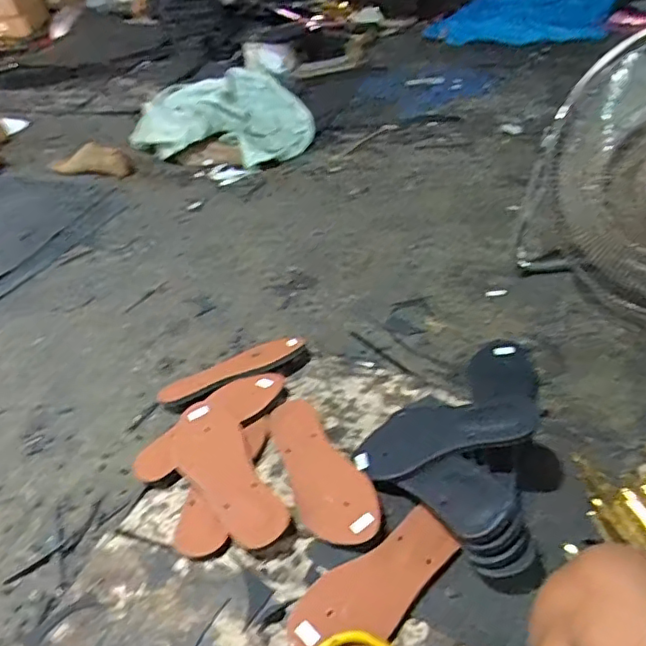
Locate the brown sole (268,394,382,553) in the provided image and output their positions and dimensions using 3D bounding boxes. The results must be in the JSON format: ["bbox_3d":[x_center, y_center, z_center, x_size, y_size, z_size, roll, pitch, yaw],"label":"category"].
[{"bbox_3d":[-0.007,0.197,0.780,0.092,0.021,0.242,-37,44,-7],"label":"brown sole"}]

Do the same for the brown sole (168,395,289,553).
[{"bbox_3d":[-0.129,0.192,0.773,0.092,0.021,0.230,-35,50,-13],"label":"brown sole"}]

